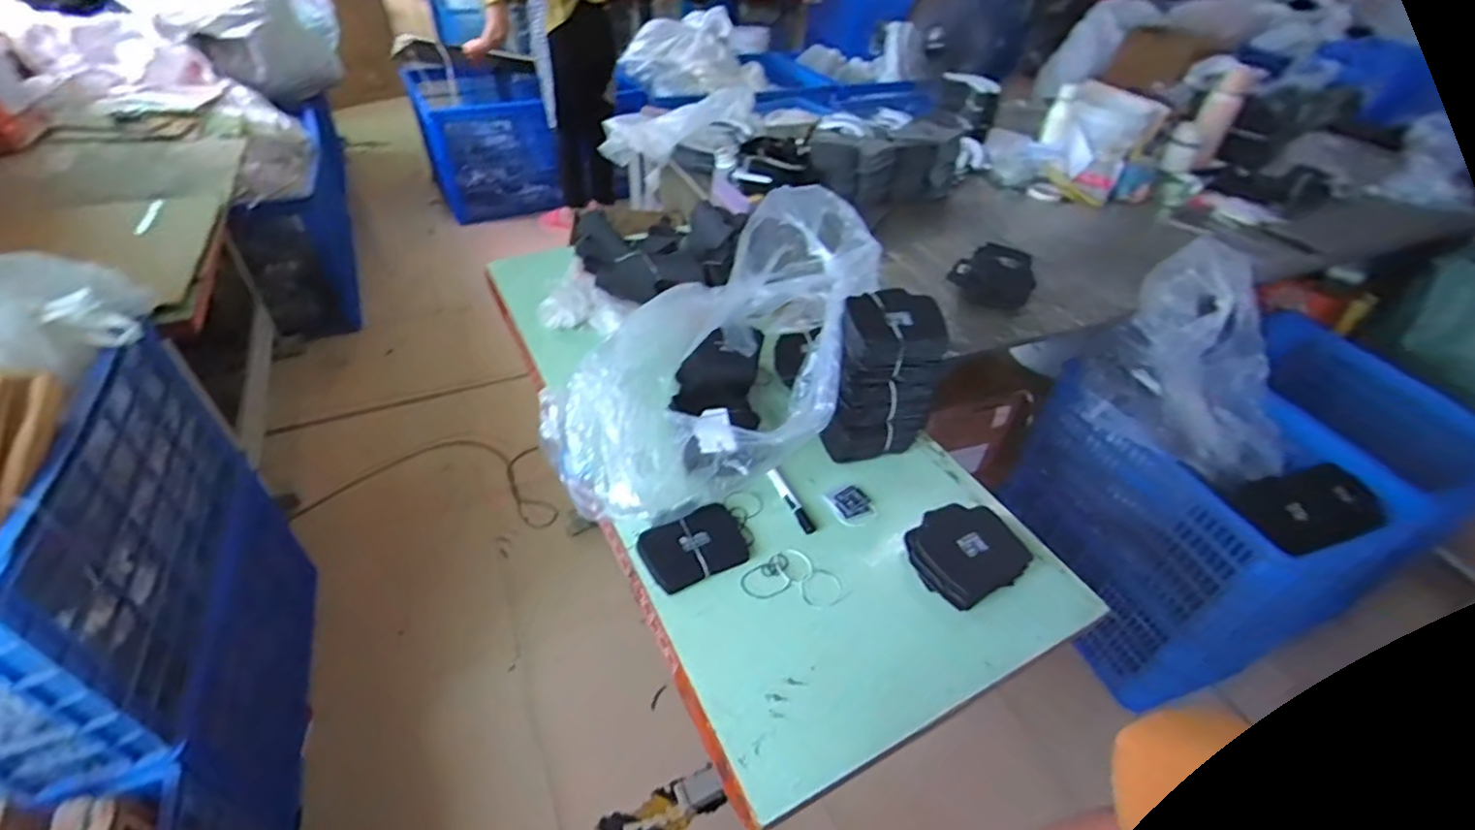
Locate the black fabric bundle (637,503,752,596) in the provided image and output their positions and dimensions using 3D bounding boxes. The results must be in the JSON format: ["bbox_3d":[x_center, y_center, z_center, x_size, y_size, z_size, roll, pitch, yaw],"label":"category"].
[{"bbox_3d":[-0.055,0.171,0.828,0.137,0.019,0.098,-20,48,-24],"label":"black fabric bundle"}]

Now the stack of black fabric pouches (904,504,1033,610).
[{"bbox_3d":[0.307,0.178,0.837,0.156,0.038,0.128,-19,47,-23],"label":"stack of black fabric pouches"}]

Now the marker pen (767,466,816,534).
[{"bbox_3d":[0.074,0.113,0.901,0.017,0.016,0.138,-16,46,-21],"label":"marker pen"}]

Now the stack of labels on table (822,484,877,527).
[{"bbox_3d":[0.166,0.130,0.898,0.061,0.010,0.062,-13,45,-18],"label":"stack of labels on table"}]

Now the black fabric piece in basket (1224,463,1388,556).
[{"bbox_3d":[1.083,0.175,1.196,0.349,0.061,0.173,-14,45,-19],"label":"black fabric piece in basket"}]

